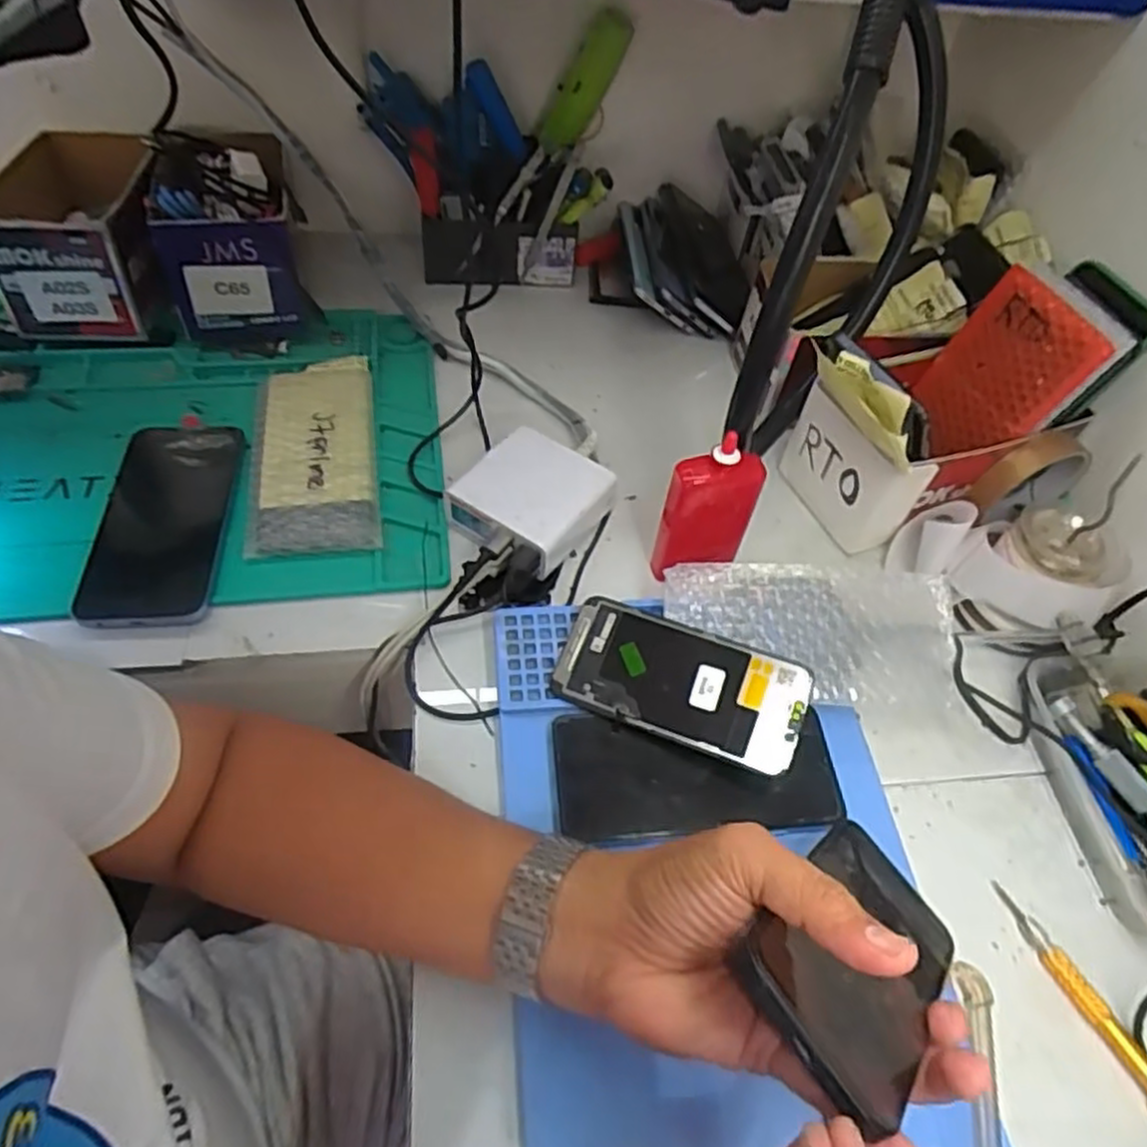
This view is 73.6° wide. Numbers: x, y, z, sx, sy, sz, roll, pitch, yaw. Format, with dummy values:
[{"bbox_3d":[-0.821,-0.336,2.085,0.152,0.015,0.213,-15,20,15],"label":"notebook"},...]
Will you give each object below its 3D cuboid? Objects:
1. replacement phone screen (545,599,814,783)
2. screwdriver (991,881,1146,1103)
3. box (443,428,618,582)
[{"bbox_3d":[0.062,0.063,0.451,0.143,0.008,0.070,19,68,15],"label":"replacement phone screen"},{"bbox_3d":[0.262,0.217,0.395,0.014,0.016,0.116,-21,58,-20],"label":"screwdriver"},{"bbox_3d":[-0.032,-0.050,0.538,0.092,0.037,0.096,31,57,17],"label":"box"}]

